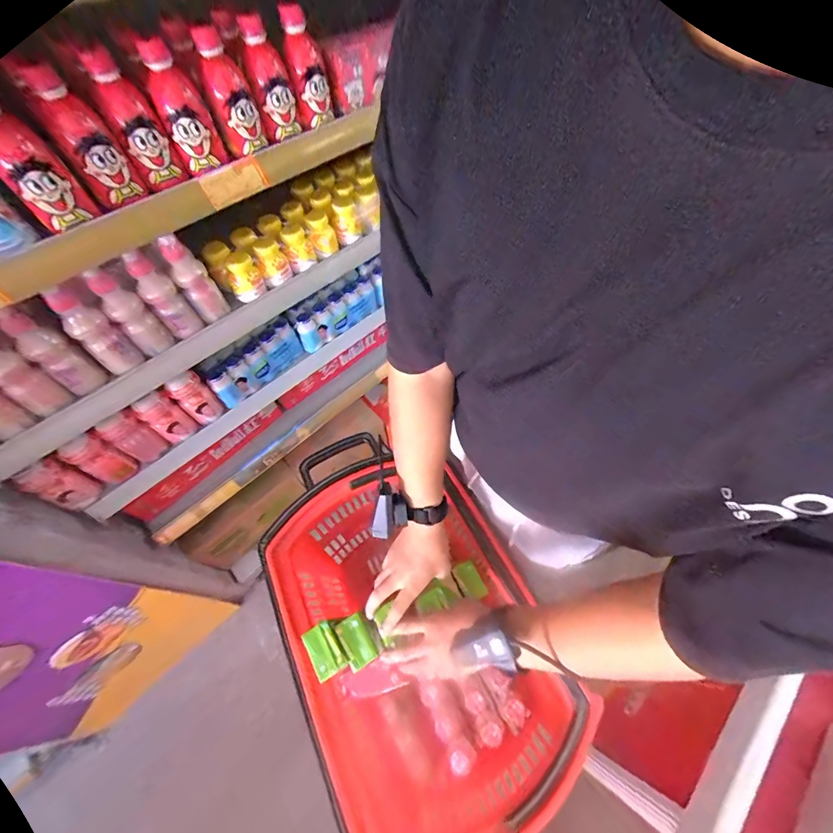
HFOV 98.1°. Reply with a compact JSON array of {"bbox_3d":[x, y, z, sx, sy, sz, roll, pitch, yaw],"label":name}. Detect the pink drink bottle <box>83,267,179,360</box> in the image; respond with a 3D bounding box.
[{"bbox_3d":[-0.422,-0.156,0.530,0.043,0.154,0.049,38,67,22],"label":"pink drink bottle"}]

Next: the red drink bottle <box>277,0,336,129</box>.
[{"bbox_3d":[-0.160,-0.515,0.535,0.051,0.126,0.048,-11,59,-5],"label":"red drink bottle"}]

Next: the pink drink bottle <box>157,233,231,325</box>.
[{"bbox_3d":[-0.363,-0.227,0.587,0.050,0.157,0.063,-33,64,-18],"label":"pink drink bottle"}]

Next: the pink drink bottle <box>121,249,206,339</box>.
[{"bbox_3d":[-0.393,-0.190,0.558,0.050,0.157,0.044,-33,64,-18],"label":"pink drink bottle"}]

